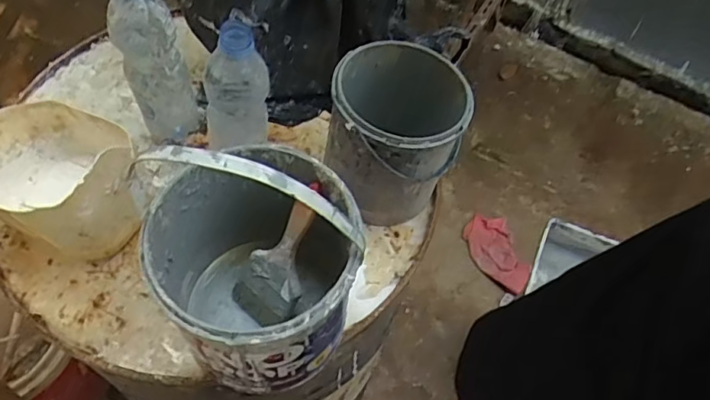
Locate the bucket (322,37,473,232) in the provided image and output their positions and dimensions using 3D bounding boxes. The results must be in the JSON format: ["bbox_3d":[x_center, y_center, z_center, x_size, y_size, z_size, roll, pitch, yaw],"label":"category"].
[{"bbox_3d":[0.046,-0.079,0.658,0.146,0.164,0.147,2,60,-3],"label":"bucket"}]

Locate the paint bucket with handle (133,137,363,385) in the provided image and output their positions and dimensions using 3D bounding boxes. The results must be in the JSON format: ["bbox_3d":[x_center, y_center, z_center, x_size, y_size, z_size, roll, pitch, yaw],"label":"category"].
[{"bbox_3d":[-0.088,0.050,0.504,0.179,0.298,0.173,2,60,-3],"label":"paint bucket with handle"}]

